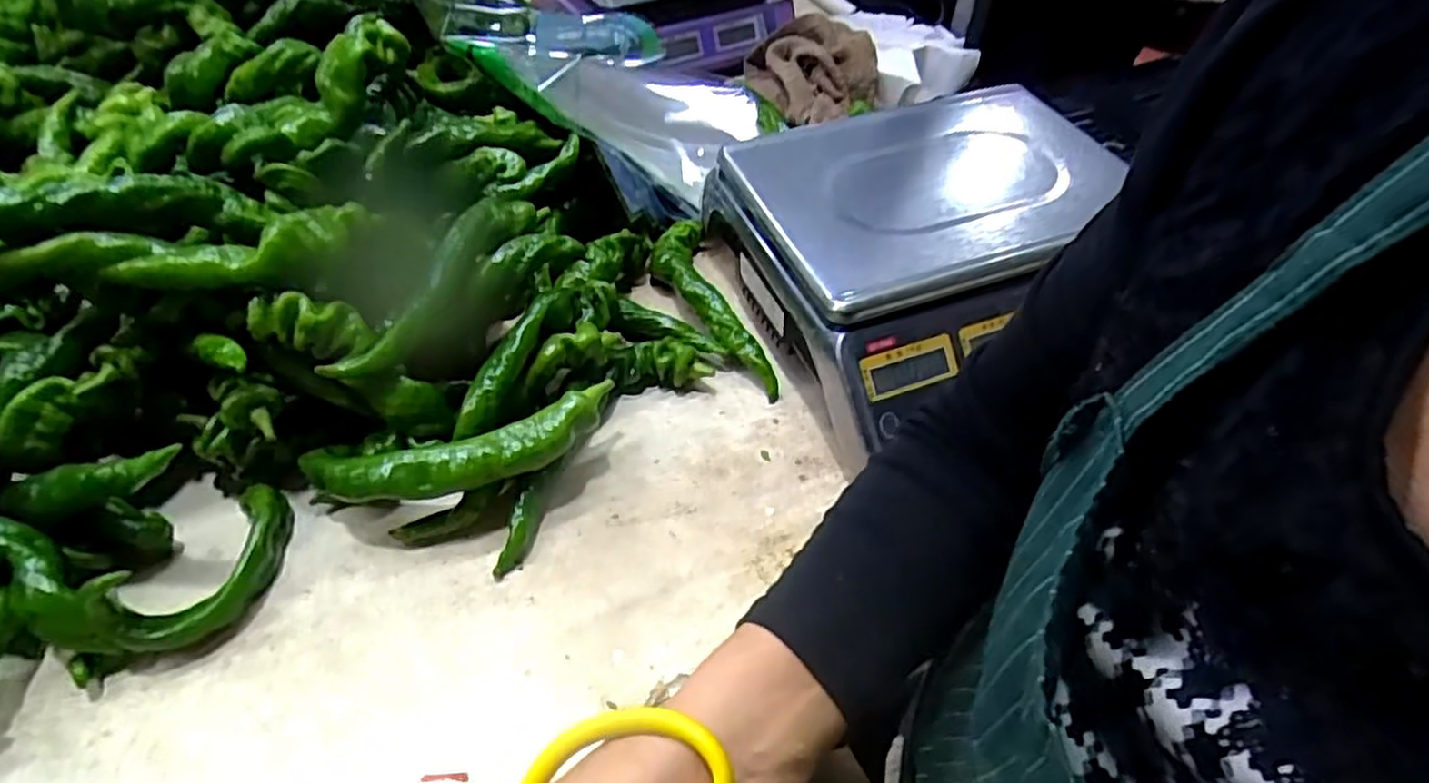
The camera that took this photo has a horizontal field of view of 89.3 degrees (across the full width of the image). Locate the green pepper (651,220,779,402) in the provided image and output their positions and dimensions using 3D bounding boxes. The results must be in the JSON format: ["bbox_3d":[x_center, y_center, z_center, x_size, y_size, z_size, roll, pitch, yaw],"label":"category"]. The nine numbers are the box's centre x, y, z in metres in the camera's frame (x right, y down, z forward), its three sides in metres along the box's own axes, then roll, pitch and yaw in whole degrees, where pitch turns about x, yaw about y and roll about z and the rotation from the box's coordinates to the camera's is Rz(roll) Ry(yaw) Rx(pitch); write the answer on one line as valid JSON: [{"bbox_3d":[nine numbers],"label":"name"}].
[{"bbox_3d":[-0.006,-0.078,0.641,0.061,0.044,0.218,-15,50,-15],"label":"green pepper"}]

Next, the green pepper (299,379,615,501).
[{"bbox_3d":[-0.171,0.038,0.490,0.202,0.028,0.063,-10,49,-11],"label":"green pepper"}]

